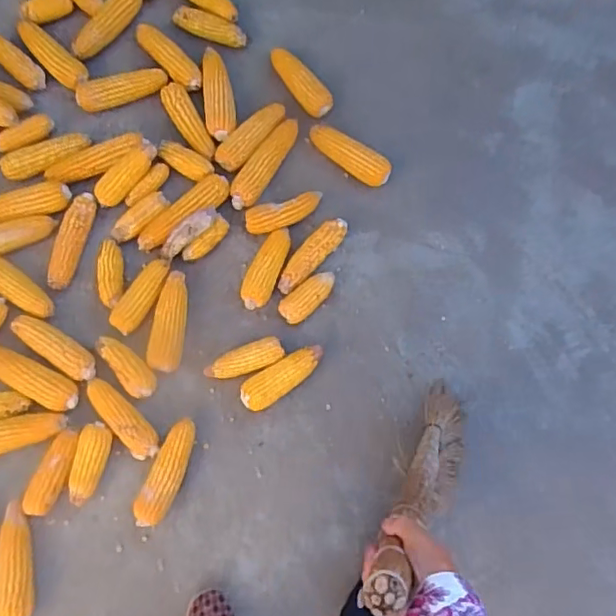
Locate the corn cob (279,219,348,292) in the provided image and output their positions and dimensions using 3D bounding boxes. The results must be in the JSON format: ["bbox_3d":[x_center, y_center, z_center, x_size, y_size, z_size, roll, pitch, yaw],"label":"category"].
[{"bbox_3d":[0.009,-0.109,1.182,0.060,0.042,0.196,38,79,8],"label":"corn cob"}]

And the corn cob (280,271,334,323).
[{"bbox_3d":[0.000,-0.022,1.159,0.127,0.041,0.056,-39,80,-9],"label":"corn cob"}]

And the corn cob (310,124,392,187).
[{"bbox_3d":[0.087,-0.327,1.232,0.196,0.049,0.072,30,78,7],"label":"corn cob"}]

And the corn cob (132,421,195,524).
[{"bbox_3d":[-0.260,0.305,1.072,0.065,0.044,0.198,22,77,5],"label":"corn cob"}]

